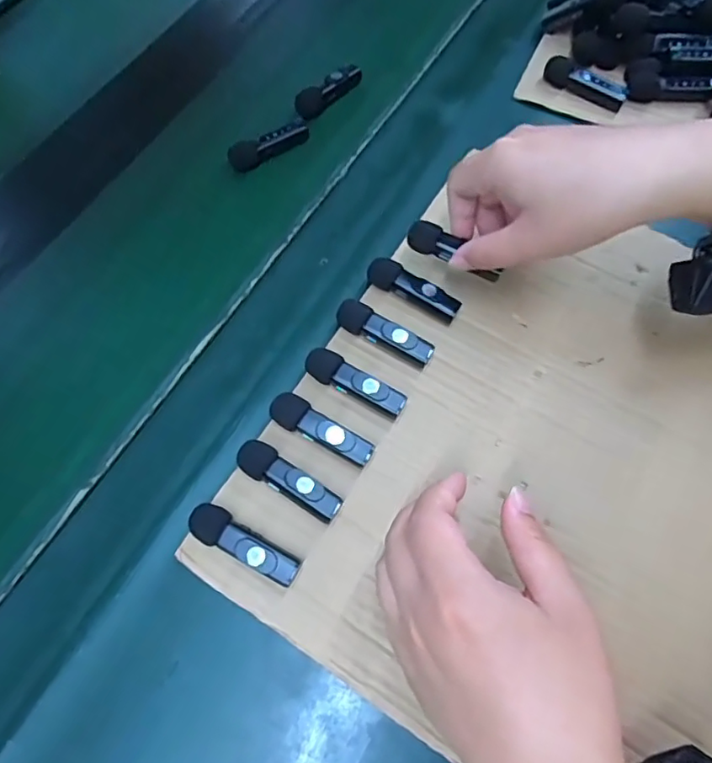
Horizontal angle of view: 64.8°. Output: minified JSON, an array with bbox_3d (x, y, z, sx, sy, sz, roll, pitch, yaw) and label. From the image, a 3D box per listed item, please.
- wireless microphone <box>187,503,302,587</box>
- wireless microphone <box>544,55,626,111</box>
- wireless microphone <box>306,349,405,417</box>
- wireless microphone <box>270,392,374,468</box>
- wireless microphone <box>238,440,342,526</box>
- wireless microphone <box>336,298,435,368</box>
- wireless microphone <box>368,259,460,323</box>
[{"bbox_3d":[-0.061,0.088,0.302,0.064,0.016,0.019,28,70,13],"label":"wireless microphone"},{"bbox_3d":[0.178,-0.232,0.437,0.065,0.018,0.014,27,70,13],"label":"wireless microphone"},{"bbox_3d":[0.000,0.001,0.339,0.063,0.016,0.018,25,69,12],"label":"wireless microphone"},{"bbox_3d":[-0.020,0.028,0.328,0.063,0.015,0.019,25,69,12],"label":"wireless microphone"},{"bbox_3d":[-0.038,0.056,0.315,0.063,0.016,0.019,32,71,15],"label":"wireless microphone"},{"bbox_3d":[0.018,-0.030,0.352,0.064,0.017,0.018,27,70,13],"label":"wireless microphone"},{"bbox_3d":[0.036,-0.059,0.363,0.064,0.014,0.017,30,70,14],"label":"wireless microphone"}]

